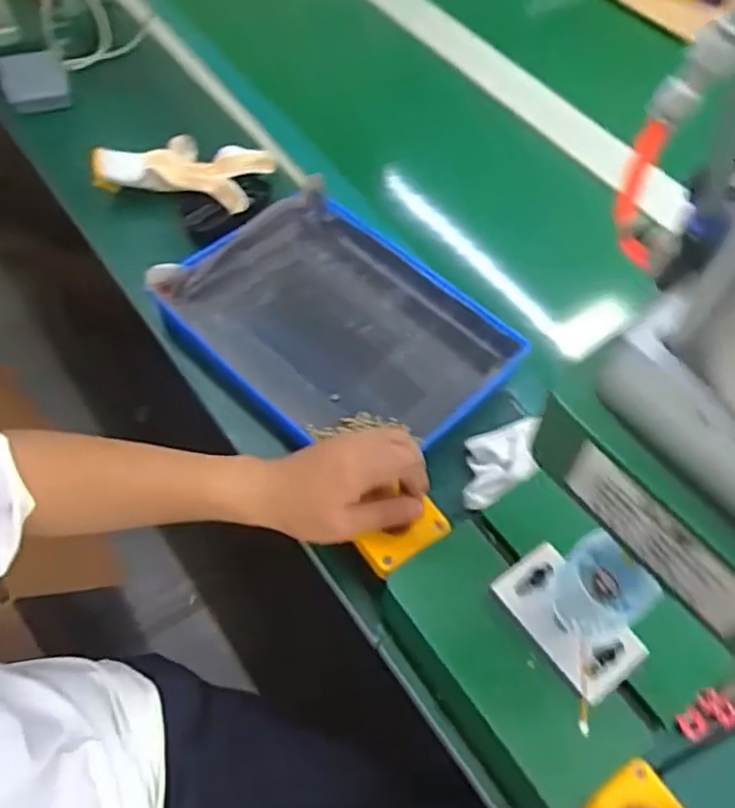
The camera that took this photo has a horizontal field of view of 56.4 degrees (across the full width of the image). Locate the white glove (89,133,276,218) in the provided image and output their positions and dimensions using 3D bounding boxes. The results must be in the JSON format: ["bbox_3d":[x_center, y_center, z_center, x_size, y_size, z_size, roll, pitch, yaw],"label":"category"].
[{"bbox_3d":[-0.209,-0.273,0.801,0.185,0.052,0.114,10,57,3],"label":"white glove"}]

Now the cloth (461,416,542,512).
[{"bbox_3d":[0.124,0.050,0.630,0.112,0.016,0.057,-29,63,-21],"label":"cloth"}]

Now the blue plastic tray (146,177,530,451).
[{"bbox_3d":[-0.026,-0.076,0.688,0.313,0.045,0.248,39,63,18],"label":"blue plastic tray"}]

